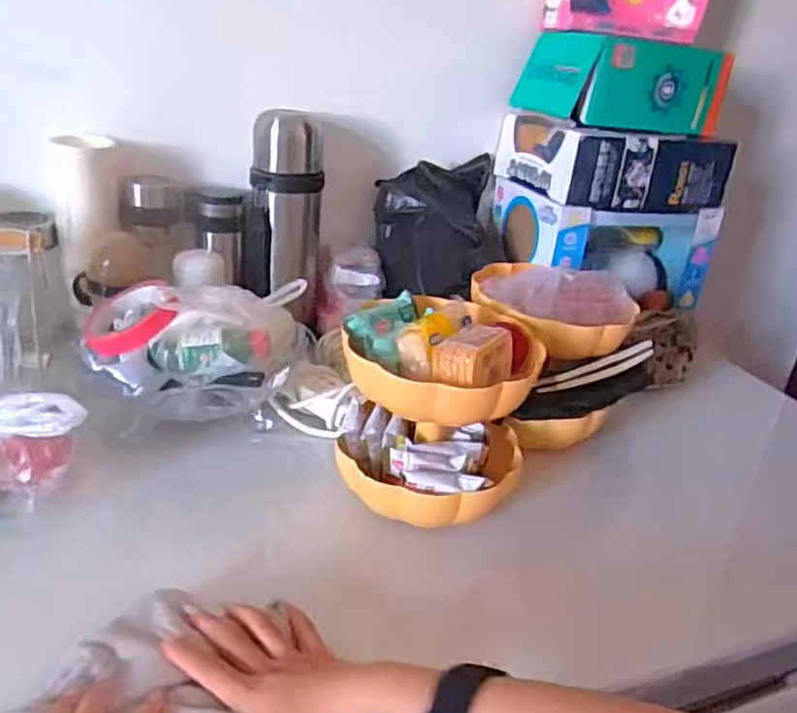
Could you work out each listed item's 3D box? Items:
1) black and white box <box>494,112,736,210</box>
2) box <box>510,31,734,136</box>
[{"bbox_3d":[0.309,-0.285,0.961,0.259,0.094,0.195,-4,28,-20],"label":"black and white box"},{"bbox_3d":[0.313,-0.382,0.927,0.235,0.104,0.153,-4,28,-20],"label":"box"}]

